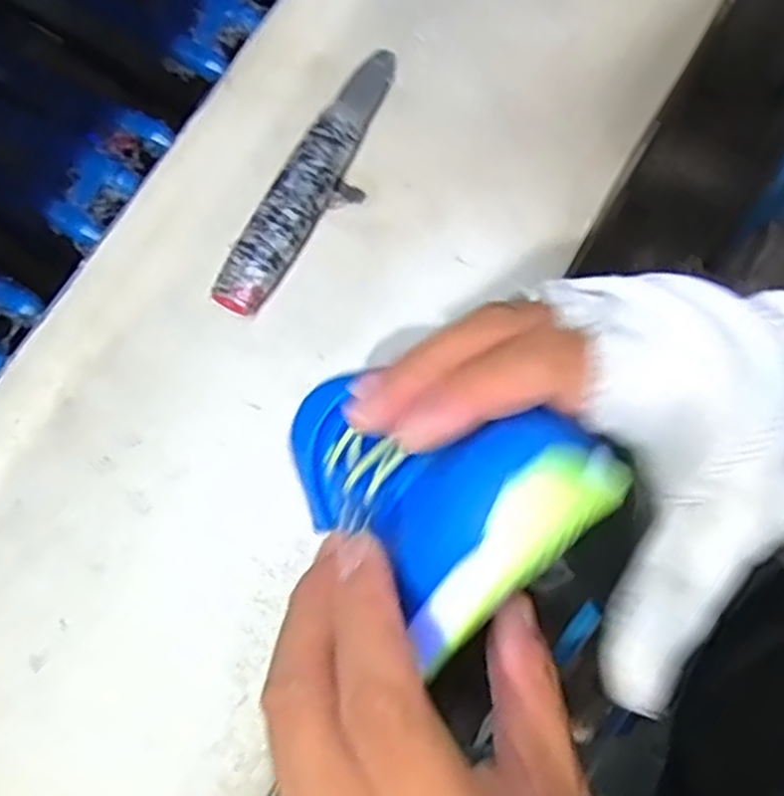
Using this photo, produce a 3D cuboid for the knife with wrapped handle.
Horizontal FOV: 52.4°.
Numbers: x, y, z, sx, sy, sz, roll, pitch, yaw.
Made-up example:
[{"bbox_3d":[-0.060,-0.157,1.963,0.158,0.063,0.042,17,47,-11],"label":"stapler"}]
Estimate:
[{"bbox_3d":[-0.039,-0.117,0.425,0.035,0.016,0.167,32,78,7],"label":"knife with wrapped handle"}]

